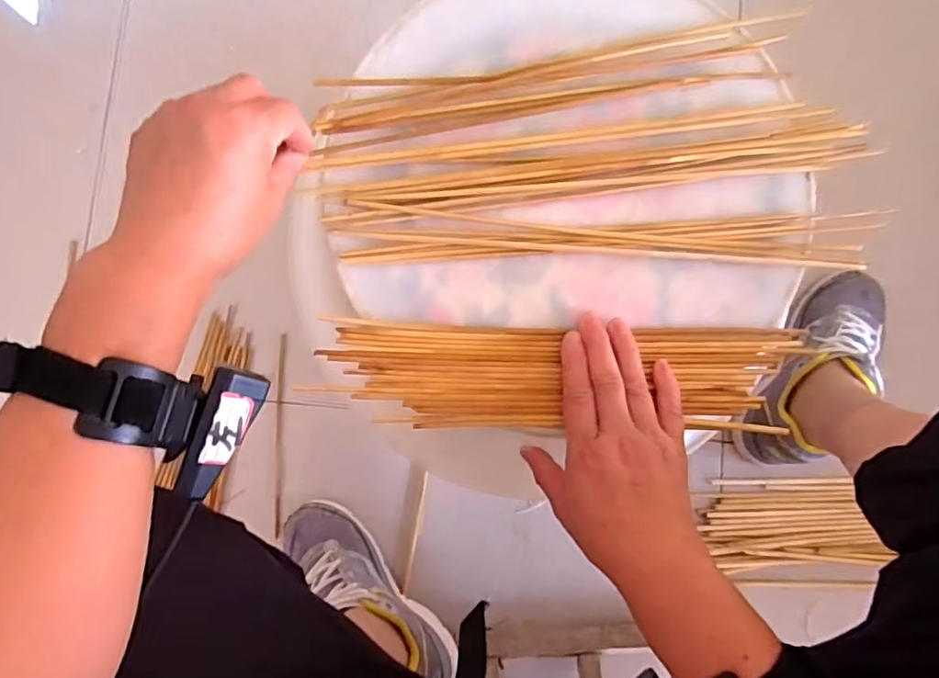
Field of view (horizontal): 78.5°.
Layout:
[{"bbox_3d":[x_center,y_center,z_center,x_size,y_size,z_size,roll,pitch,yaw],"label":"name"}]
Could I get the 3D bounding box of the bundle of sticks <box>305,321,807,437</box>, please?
[{"bbox_3d":[0.060,0.025,0.381,0.297,0.011,0.067,1,84,0],"label":"bundle of sticks"}]

